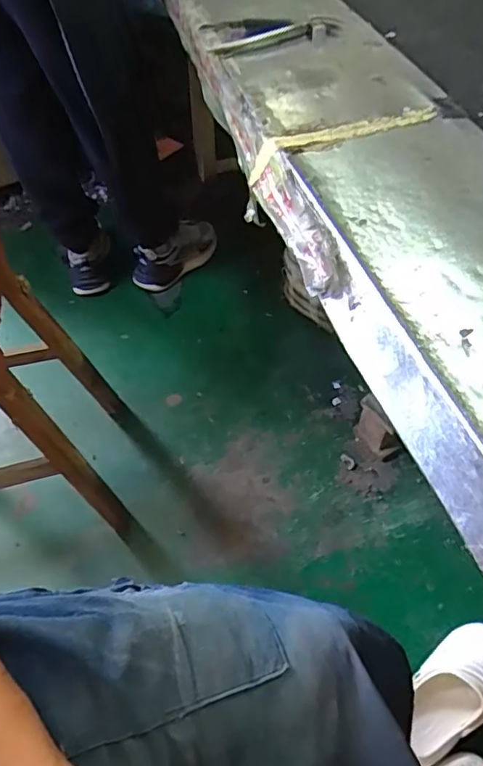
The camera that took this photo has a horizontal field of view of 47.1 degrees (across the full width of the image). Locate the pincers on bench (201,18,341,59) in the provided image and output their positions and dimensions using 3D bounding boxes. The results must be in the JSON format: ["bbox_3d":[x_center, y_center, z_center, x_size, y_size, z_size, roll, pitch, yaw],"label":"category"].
[{"bbox_3d":[0.043,-0.483,0.765,0.177,0.022,0.079,-6,52,0],"label":"pincers on bench"}]

